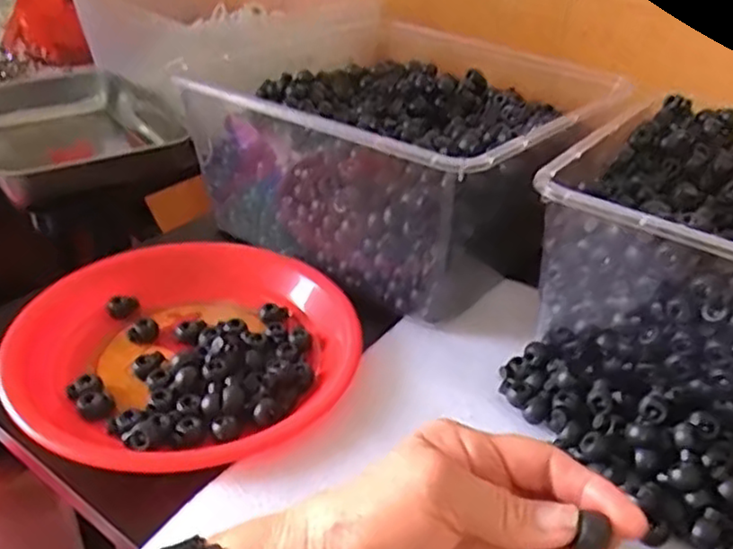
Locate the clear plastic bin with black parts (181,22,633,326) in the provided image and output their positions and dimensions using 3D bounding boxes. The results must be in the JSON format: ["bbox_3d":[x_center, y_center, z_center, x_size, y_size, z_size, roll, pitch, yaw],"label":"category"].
[{"bbox_3d":[0.030,-0.106,0.594,0.270,0.131,0.248,26,40,29],"label":"clear plastic bin with black parts"}]

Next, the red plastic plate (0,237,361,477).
[{"bbox_3d":[-0.121,0.049,0.477,0.225,0.031,0.220,3,34,-2],"label":"red plastic plate"}]

